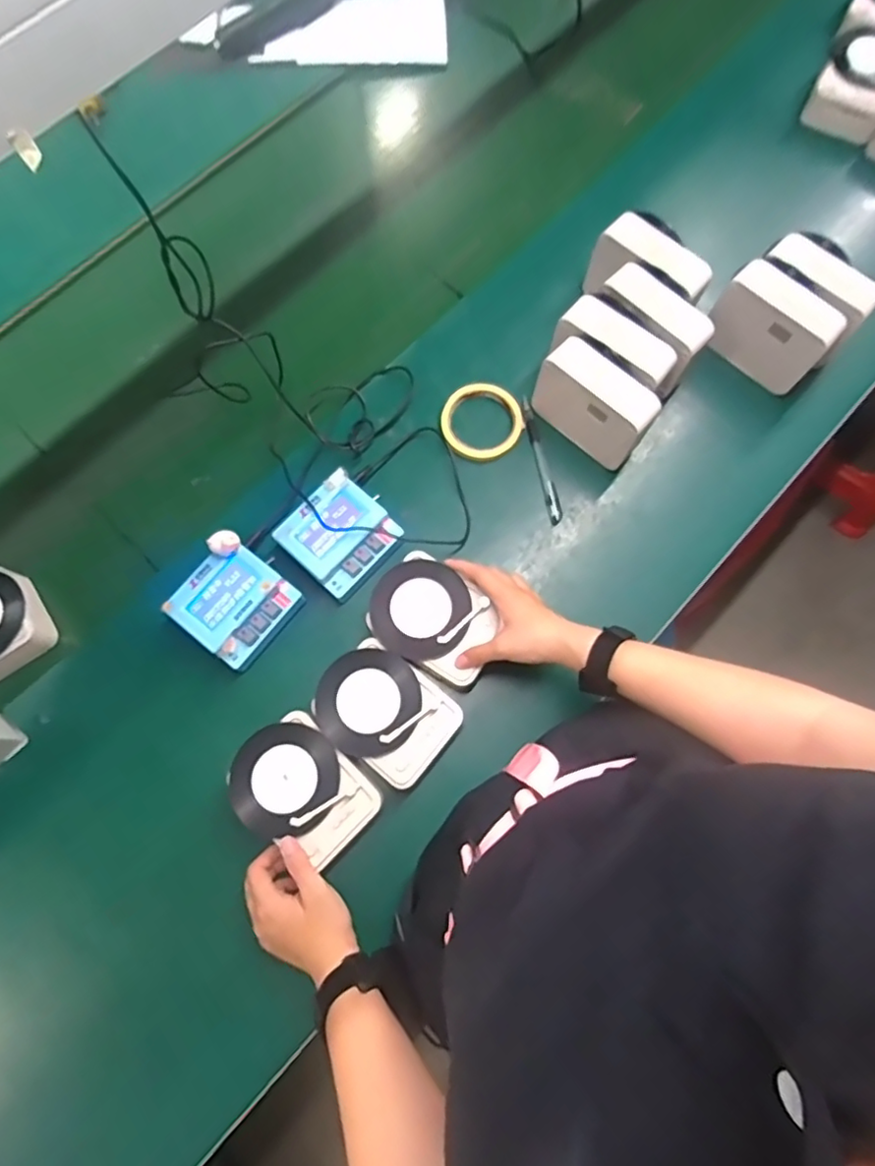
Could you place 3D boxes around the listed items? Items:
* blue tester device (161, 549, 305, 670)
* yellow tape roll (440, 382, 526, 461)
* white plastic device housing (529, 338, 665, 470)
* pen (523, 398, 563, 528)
[{"bbox_3d":[-0.208,0.022,0.619,0.099,0.033,0.100,39,79,8],"label":"blue tester device"},{"bbox_3d":[0.052,-0.188,0.697,0.093,0.010,0.090,0,76,-1],"label":"yellow tape roll"},{"bbox_3d":[0.170,-0.195,0.660,0.129,0.101,0.055,40,79,9],"label":"white plastic device housing"},{"bbox_3d":[0.119,-0.141,0.692,0.016,0.014,0.153,-12,77,-4],"label":"pen"}]

